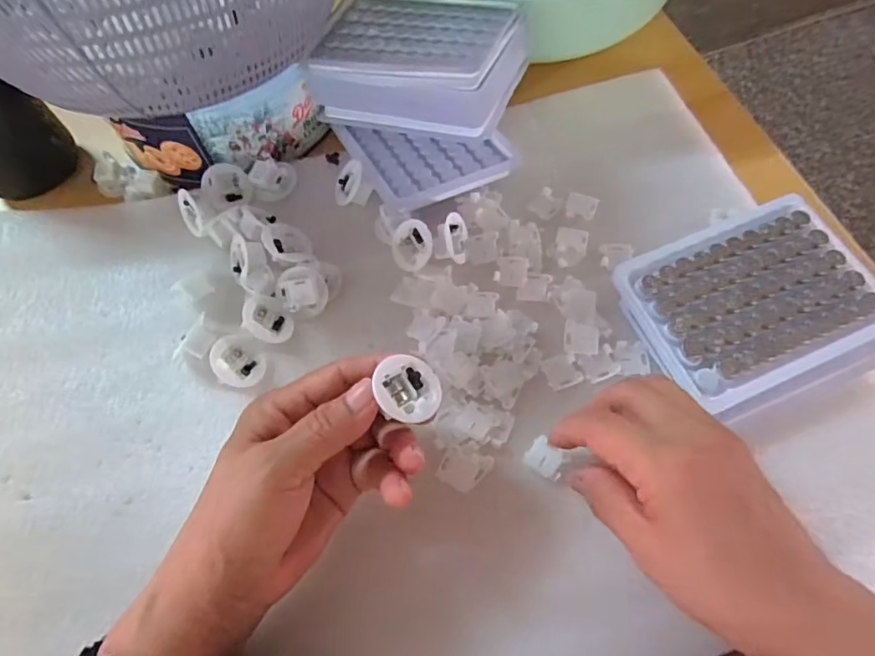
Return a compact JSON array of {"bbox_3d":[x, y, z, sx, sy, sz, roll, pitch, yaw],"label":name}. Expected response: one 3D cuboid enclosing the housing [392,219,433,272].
[{"bbox_3d":[-0.017,-0.053,0.347,0.033,0.005,0.032,1,92,39],"label":"housing"}]

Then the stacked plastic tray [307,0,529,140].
[{"bbox_3d":[-0.014,-0.182,0.361,0.132,0.050,0.101,21,67,11],"label":"stacked plastic tray"}]

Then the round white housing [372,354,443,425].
[{"bbox_3d":[-0.014,0.030,0.250,0.029,0.012,0.033,11,54,-20],"label":"round white housing"}]

